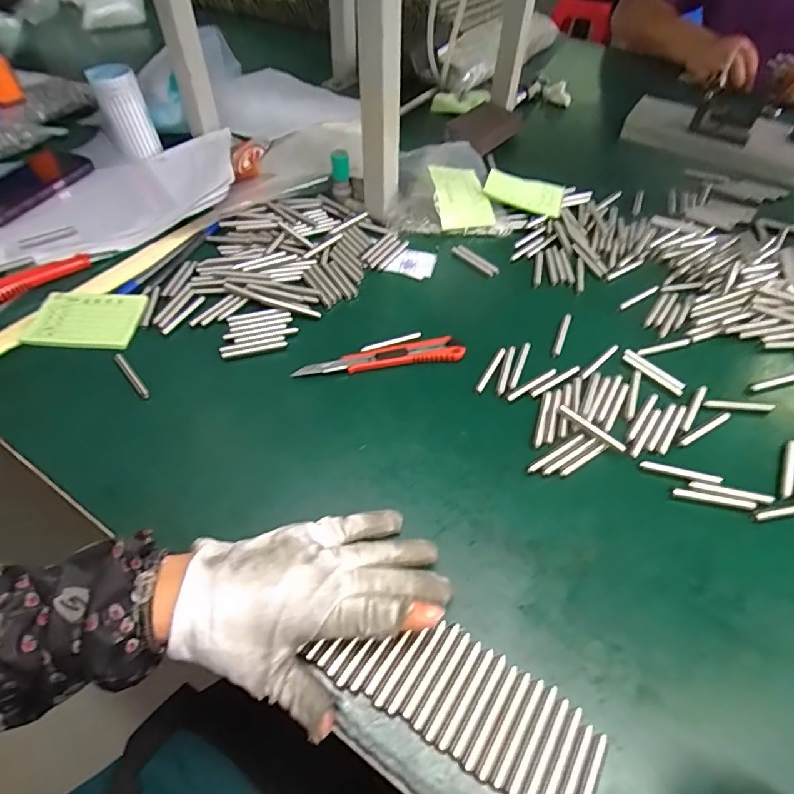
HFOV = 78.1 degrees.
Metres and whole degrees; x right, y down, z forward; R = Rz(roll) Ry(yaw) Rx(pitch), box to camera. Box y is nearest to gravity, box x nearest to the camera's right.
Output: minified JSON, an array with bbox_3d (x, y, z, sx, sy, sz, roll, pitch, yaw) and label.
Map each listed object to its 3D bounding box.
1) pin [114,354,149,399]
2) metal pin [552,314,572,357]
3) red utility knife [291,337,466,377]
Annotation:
[{"bbox_3d":[-0.232,-0.019,0.427,0.008,0.010,0.058,-33,59,-27],"label":"pin"},{"bbox_3d":[0.159,-0.061,0.471,0.008,0.004,0.061,21,52,13],"label":"metal pin"},{"bbox_3d":[-0.014,-0.037,0.441,0.150,0.009,0.023,-6,51,-9],"label":"red utility knife"}]

